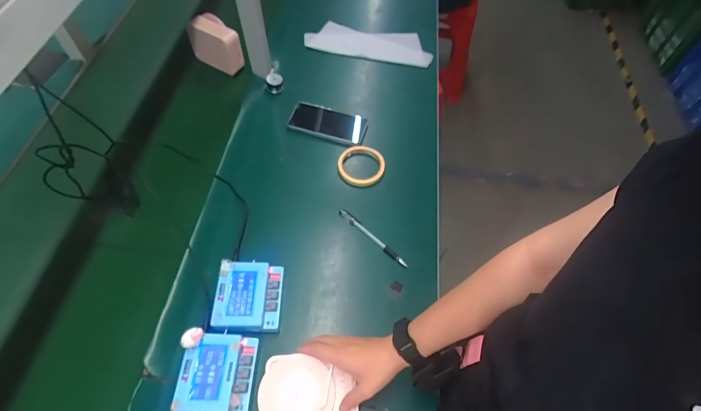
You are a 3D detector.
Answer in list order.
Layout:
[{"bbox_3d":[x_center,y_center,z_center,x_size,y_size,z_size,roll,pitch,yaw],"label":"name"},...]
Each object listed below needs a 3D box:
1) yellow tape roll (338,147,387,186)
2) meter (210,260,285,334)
[{"bbox_3d":[0.022,-0.084,0.772,0.095,0.010,0.092,1,59,-2],"label":"yellow tape roll"},{"bbox_3d":[-0.159,0.145,0.602,0.097,0.047,0.105,2,59,-2],"label":"meter"}]

